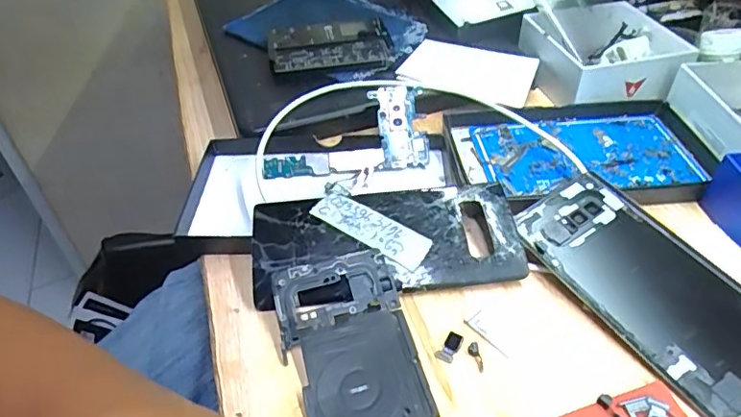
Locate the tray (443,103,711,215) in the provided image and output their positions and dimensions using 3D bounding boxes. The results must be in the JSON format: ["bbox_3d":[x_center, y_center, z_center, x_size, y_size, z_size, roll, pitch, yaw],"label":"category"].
[{"bbox_3d":[0.147,-0.039,0.382,0.177,0.023,0.108,-7,43,-5],"label":"tray"}]

